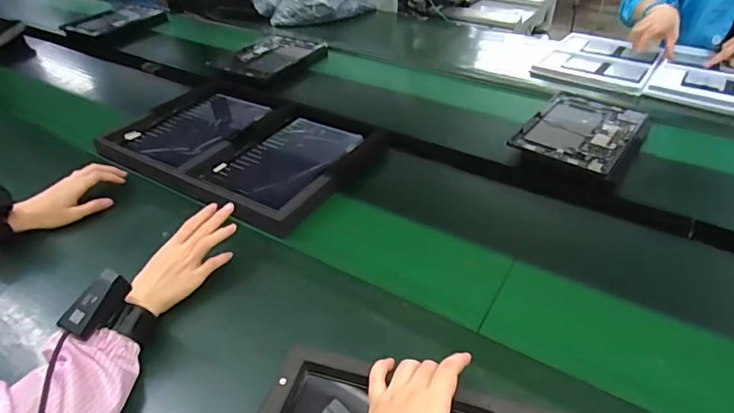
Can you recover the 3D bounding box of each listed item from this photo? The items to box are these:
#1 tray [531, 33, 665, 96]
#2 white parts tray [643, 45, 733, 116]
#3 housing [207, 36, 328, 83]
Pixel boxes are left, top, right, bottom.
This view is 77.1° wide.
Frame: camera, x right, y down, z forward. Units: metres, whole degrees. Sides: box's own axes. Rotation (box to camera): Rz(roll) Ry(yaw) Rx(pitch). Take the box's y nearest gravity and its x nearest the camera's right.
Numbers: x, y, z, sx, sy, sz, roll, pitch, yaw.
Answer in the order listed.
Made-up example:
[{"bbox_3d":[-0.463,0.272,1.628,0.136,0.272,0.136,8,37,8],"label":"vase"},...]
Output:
[{"bbox_3d":[0.578,-0.364,1.131,0.241,0.026,0.331,25,46,29],"label":"tray"},{"bbox_3d":[0.775,-0.282,1.007,0.245,0.026,0.292,25,46,29],"label":"white parts tray"},{"bbox_3d":[-0.229,-0.360,1.106,0.166,0.015,0.267,26,44,23],"label":"housing"}]

